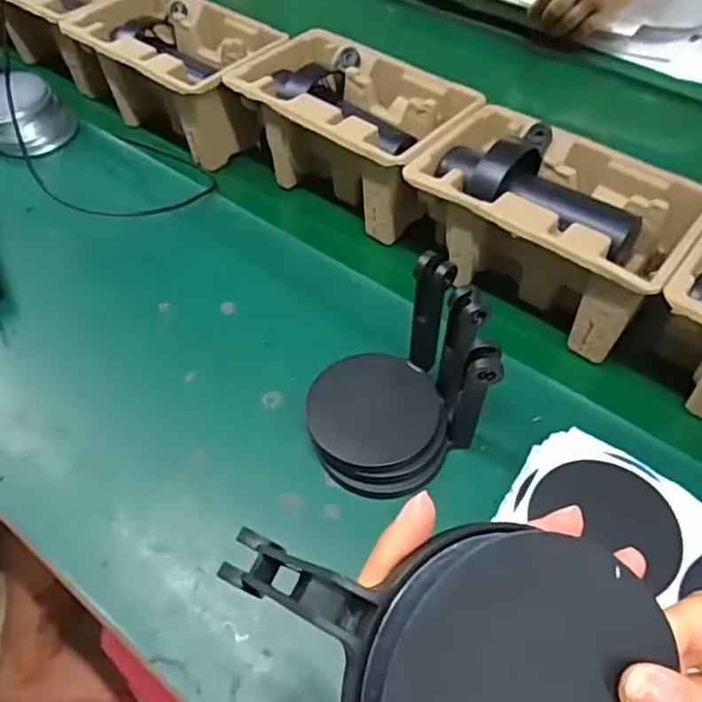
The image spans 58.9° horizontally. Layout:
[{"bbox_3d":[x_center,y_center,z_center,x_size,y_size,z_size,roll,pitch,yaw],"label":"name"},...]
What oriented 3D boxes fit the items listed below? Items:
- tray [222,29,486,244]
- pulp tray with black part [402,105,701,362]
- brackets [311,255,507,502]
[{"bbox_3d":[-0.004,-0.226,0.639,0.238,0.107,0.142,35,58,20],"label":"tray"},{"bbox_3d":[0.170,-0.112,0.546,0.218,0.103,0.137,34,58,19],"label":"pulp tray with black part"},{"bbox_3d":[0.032,0.023,0.437,0.117,0.127,0.102,-21,58,-19],"label":"brackets"}]

